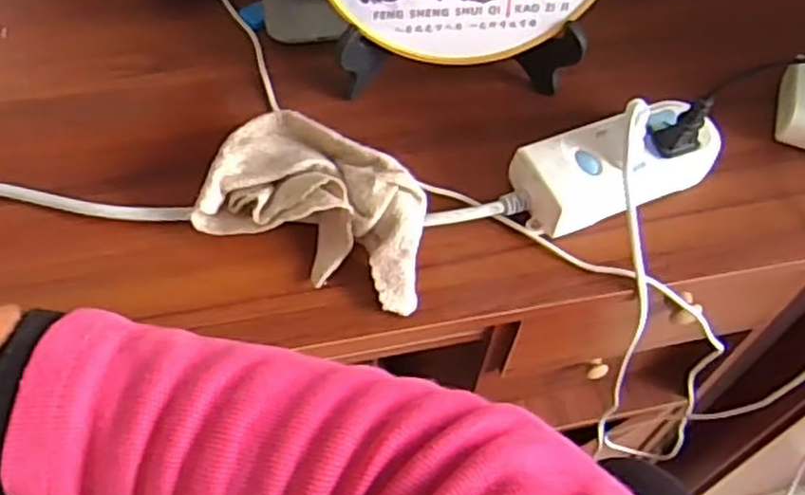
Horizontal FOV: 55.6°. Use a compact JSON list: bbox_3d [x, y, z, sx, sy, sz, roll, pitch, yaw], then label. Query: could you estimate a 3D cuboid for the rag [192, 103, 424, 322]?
[{"bbox_3d":[-0.043,-0.025,0.432,0.130,0.036,0.082,21,56,10],"label":"rag"}]

